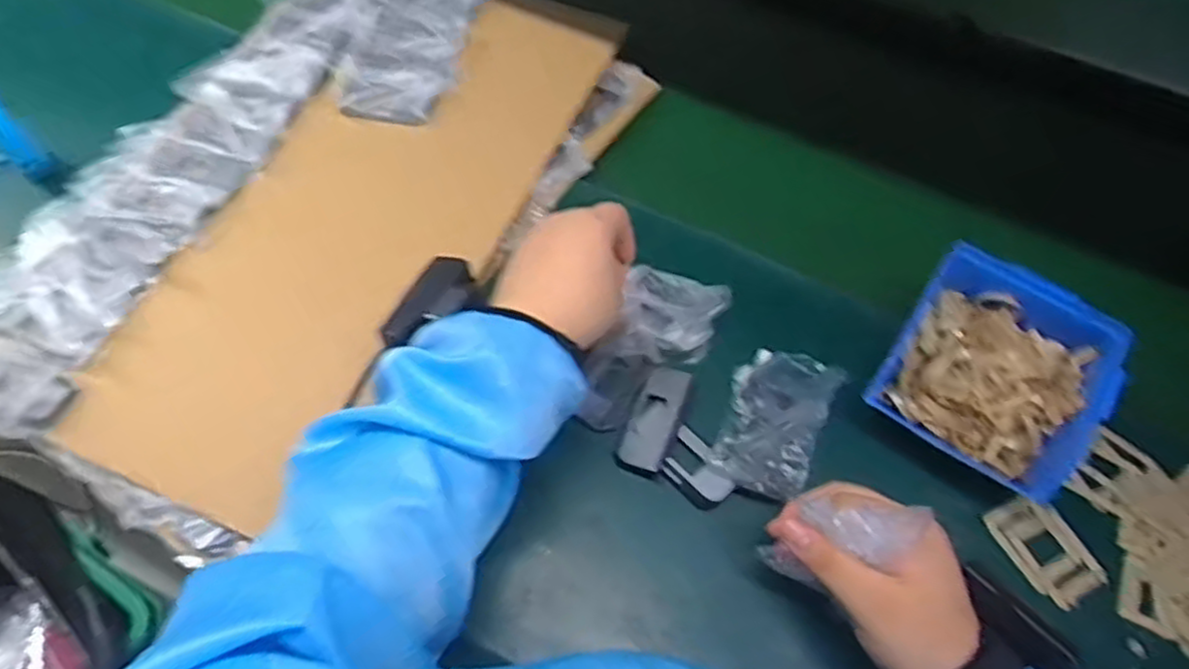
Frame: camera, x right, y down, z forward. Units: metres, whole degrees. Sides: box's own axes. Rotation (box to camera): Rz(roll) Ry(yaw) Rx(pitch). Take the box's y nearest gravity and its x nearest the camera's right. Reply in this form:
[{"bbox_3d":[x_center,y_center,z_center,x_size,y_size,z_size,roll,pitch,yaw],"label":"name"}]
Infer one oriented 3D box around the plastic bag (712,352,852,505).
[{"bbox_3d":[0.120,0.057,0.511,0.064,0.017,0.101,24,64,10],"label":"plastic bag"}]

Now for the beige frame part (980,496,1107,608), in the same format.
[{"bbox_3d":[0.287,0.135,0.480,0.044,0.011,0.067,-25,66,-15],"label":"beige frame part"}]

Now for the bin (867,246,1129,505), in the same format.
[{"bbox_3d":[0.263,0.030,0.503,0.130,0.063,0.132,32,65,14],"label":"bin"}]

